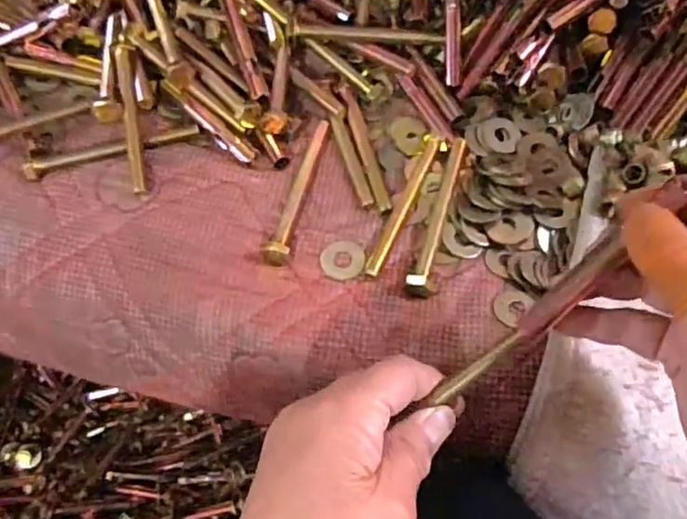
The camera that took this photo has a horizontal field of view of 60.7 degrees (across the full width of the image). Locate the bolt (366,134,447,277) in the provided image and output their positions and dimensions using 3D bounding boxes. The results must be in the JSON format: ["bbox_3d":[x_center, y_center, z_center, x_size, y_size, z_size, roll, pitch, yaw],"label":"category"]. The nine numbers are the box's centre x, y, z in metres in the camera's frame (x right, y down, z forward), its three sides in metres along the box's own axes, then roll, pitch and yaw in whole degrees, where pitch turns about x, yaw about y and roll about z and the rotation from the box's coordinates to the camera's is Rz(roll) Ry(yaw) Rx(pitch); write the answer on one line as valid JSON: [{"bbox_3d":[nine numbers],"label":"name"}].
[{"bbox_3d":[0.035,-0.032,0.345,0.013,0.009,0.101,23,65,14],"label":"bolt"}]

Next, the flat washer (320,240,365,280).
[{"bbox_3d":[0.000,-0.001,0.329,0.025,0.004,0.024,-1,62,2],"label":"flat washer"}]

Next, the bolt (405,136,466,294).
[{"bbox_3d":[0.056,-0.027,0.340,0.013,0.009,0.106,15,63,10],"label":"bolt"}]

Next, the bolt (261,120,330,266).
[{"bbox_3d":[-0.028,-0.045,0.350,0.015,0.012,0.103,11,63,8],"label":"bolt"}]

